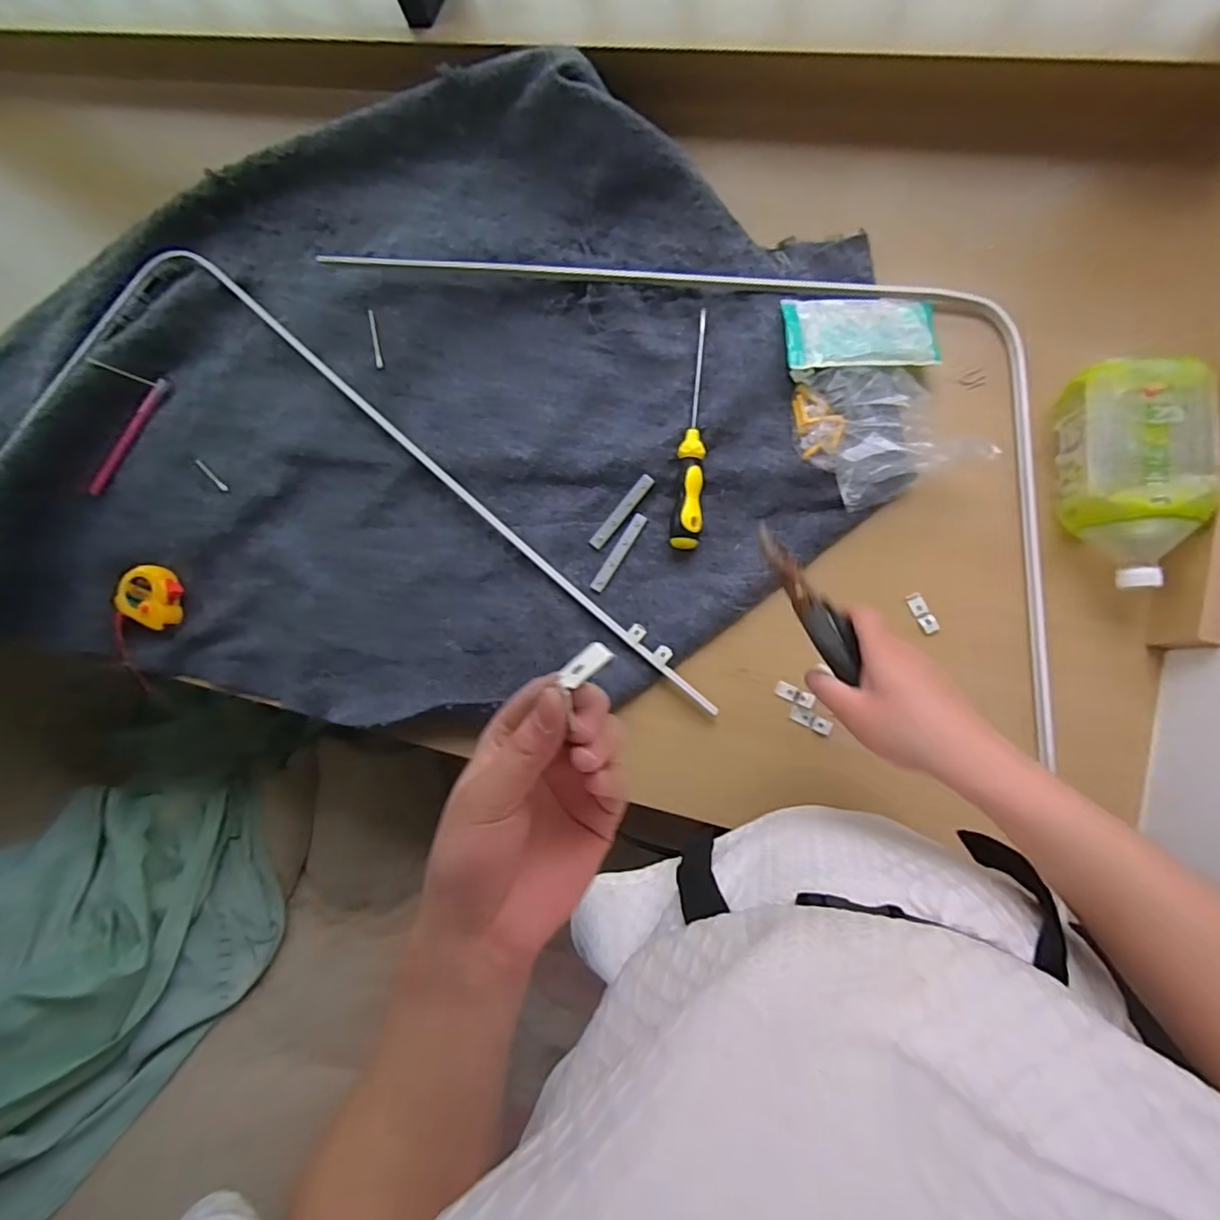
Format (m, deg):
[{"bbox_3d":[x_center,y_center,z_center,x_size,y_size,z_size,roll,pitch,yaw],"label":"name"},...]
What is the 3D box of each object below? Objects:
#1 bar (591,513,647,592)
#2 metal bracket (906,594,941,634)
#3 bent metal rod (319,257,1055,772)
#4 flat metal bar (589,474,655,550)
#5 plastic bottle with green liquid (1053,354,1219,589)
[{"bbox_3d":[0.009,-0.062,0.616,0.017,0.004,0.094,33,90,11],"label":"bar"},{"bbox_3d":[0.310,0.003,0.568,0.017,0.004,0.042,-27,80,5],"label":"metal bracket"},{"bbox_3d":[0.145,-0.264,0.590,0.902,0.019,0.345,38,93,9],"label":"bent metal rod"},{"bbox_3d":[0.012,-0.105,0.618,0.015,0.006,0.095,40,100,-4],"label":"flat metal bar"},{"bbox_3d":[0.462,-0.117,0.511,0.098,0.073,0.192,0,89,9],"label":"plastic bottle with green liquid"}]

